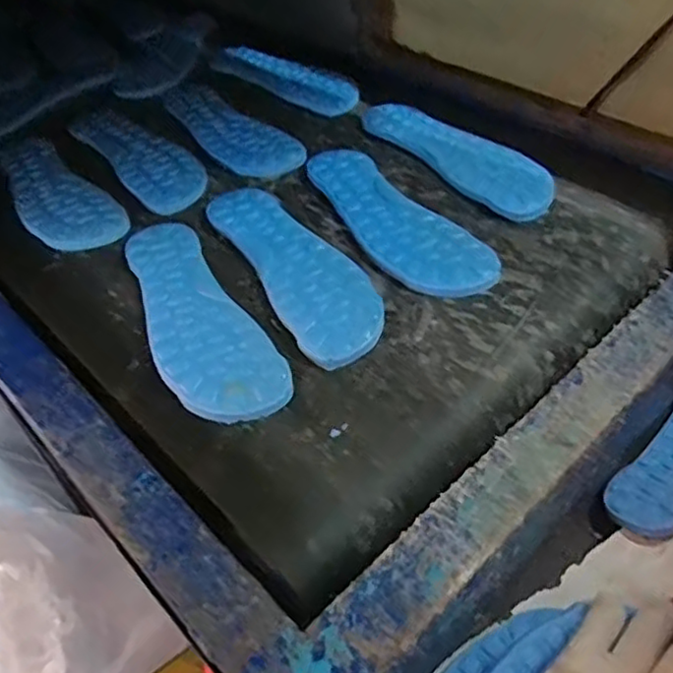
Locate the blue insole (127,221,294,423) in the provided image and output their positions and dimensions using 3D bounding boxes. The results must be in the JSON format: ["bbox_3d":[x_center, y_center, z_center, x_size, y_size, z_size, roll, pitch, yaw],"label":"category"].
[{"bbox_3d":[-0.117,-0.022,0.525,0.078,0.011,0.245,-24,48,-17],"label":"blue insole"}]

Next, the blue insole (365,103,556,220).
[{"bbox_3d":[0.119,-0.184,0.661,0.074,0.010,0.239,-30,50,-21],"label":"blue insole"}]

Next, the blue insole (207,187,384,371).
[{"bbox_3d":[-0.035,-0.065,0.559,0.078,0.009,0.244,-24,48,-16],"label":"blue insole"}]

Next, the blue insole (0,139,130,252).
[{"bbox_3d":[-0.292,-0.149,0.669,0.078,0.008,0.236,-34,51,-24],"label":"blue insole"}]

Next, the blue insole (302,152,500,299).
[{"bbox_3d":[0.044,-0.110,0.595,0.080,0.012,0.245,-24,48,-16],"label":"blue insole"}]

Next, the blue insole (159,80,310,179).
[{"bbox_3d":[-0.129,-0.241,0.744,0.082,0.005,0.252,-29,50,-21],"label":"blue insole"}]

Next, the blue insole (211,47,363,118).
[{"bbox_3d":[-0.060,-0.324,0.818,0.082,0.010,0.236,-37,53,-27],"label":"blue insole"}]

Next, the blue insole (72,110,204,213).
[{"bbox_3d":[-0.213,-0.198,0.715,0.077,0.007,0.238,-31,50,-22],"label":"blue insole"}]

